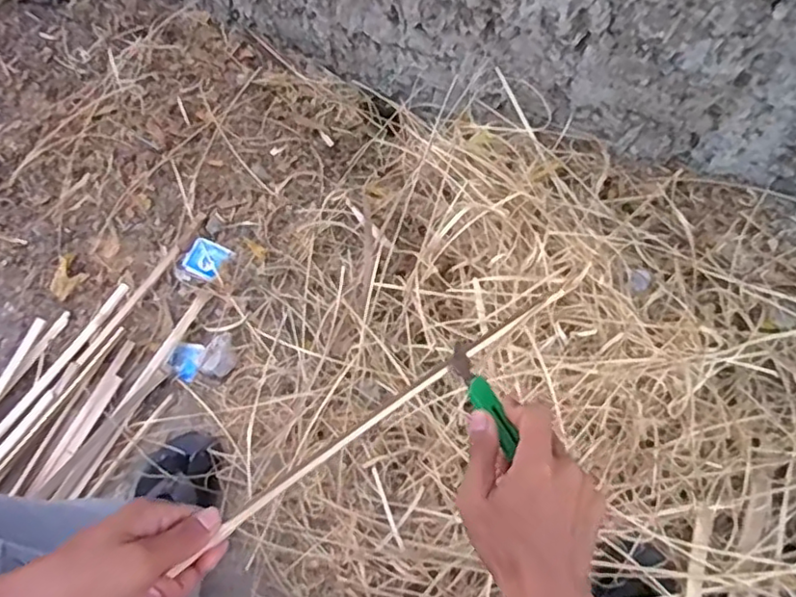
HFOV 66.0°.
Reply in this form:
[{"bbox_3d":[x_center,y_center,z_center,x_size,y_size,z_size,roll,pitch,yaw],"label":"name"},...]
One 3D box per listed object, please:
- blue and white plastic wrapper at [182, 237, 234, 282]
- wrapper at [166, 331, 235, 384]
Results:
[{"bbox_3d":[-0.303,-0.062,0.972,0.062,0.006,0.059,25,70,9],"label":"blue and white plastic wrapper"},{"bbox_3d":[-0.292,0.091,0.913,0.092,0.022,0.069,-16,69,-7],"label":"wrapper"}]

